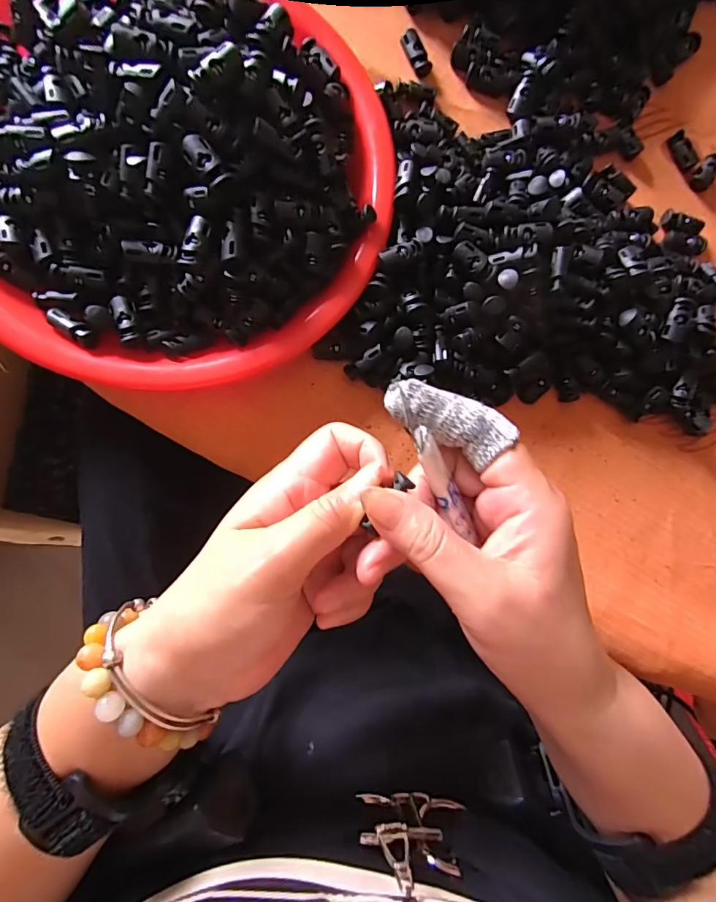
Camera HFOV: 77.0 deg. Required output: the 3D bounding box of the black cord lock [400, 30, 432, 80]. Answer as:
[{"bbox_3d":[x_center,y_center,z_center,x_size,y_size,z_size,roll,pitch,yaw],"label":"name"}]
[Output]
[{"bbox_3d":[0.039,-0.265,0.300,0.013,0.007,0.027,-29,91,-9],"label":"black cord lock"}]

